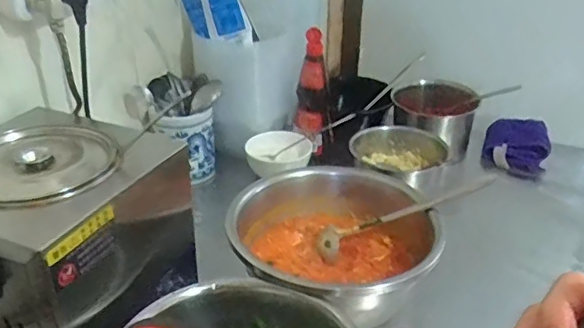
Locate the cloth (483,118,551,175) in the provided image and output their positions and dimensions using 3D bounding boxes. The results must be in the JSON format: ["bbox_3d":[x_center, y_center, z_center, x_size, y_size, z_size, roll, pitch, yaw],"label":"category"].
[{"bbox_3d":[0.397,-0.036,1.032,0.114,0.095,0.042,12,-4,33],"label":"cloth"}]

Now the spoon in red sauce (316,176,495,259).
[{"bbox_3d":[0.137,0.062,0.720,0.228,0.022,0.042,-22,26,15],"label":"spoon in red sauce"}]

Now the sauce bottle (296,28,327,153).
[{"bbox_3d":[0.035,-0.123,0.999,0.057,0.191,0.065,3,30,2],"label":"sauce bottle"}]

